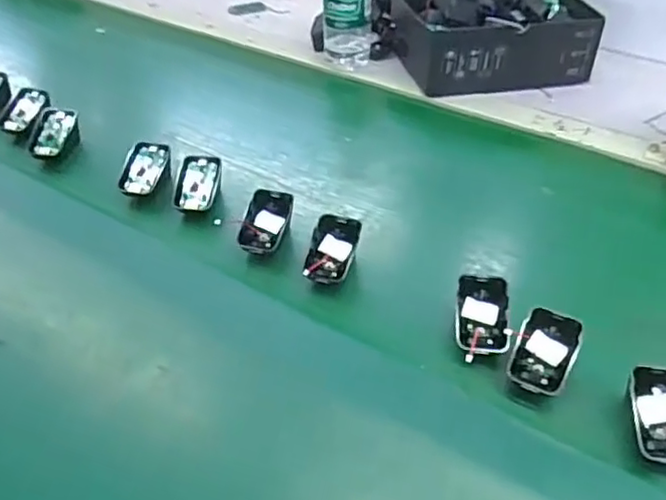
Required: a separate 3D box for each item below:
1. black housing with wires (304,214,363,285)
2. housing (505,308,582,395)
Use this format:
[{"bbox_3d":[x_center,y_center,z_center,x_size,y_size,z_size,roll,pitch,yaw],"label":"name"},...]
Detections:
[{"bbox_3d":[0.001,0.001,0.597,0.043,0.022,0.068,14,66,9],"label":"black housing with wires"},{"bbox_3d":[0.169,0.080,0.503,0.047,0.017,0.067,14,74,24],"label":"housing"}]

